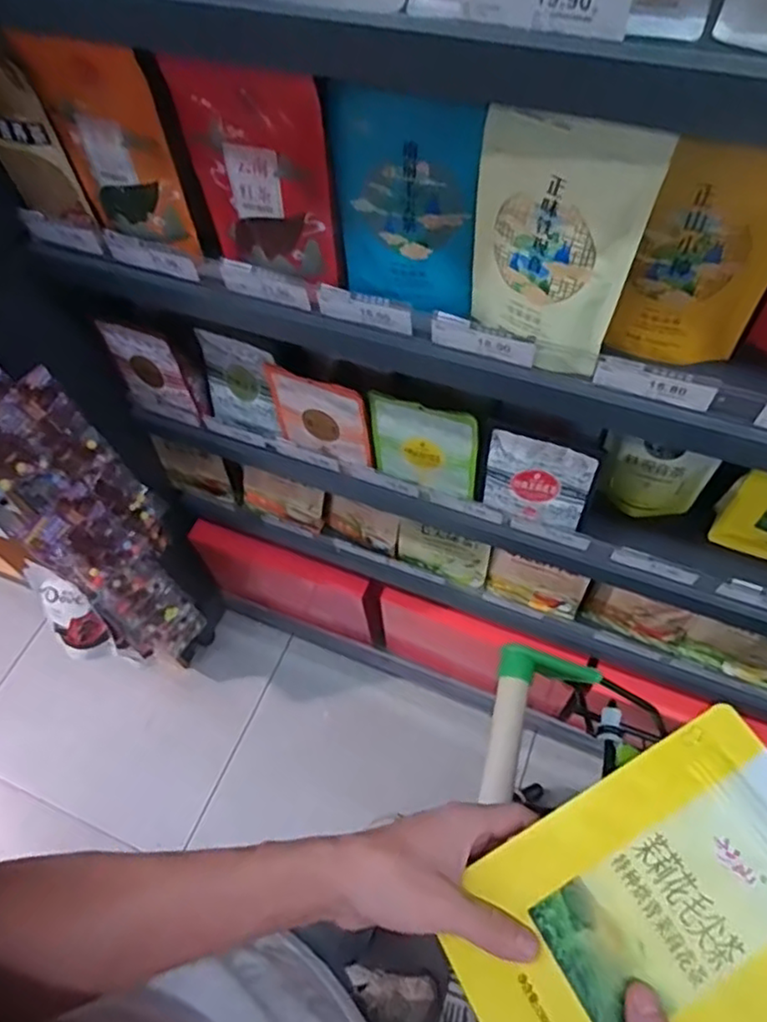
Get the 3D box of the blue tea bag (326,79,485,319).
[{"bbox_3d":[0.015,-0.266,0.587,0.125,0.187,0.031,14,52,13],"label":"blue tea bag"}]

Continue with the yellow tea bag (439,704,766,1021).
[{"bbox_3d":[0.160,0.231,0.379,0.235,0.019,0.145,-27,61,-12],"label":"yellow tea bag"}]

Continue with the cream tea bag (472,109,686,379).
[{"bbox_3d":[0.137,-0.215,0.544,0.135,0.193,0.050,26,64,18],"label":"cream tea bag"}]

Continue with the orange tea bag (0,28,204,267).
[{"bbox_3d":[-0.272,-0.356,0.644,0.143,0.192,0.029,26,64,18],"label":"orange tea bag"}]

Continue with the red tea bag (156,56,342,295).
[{"bbox_3d":[-0.109,-0.304,0.599,0.128,0.178,0.041,21,63,16],"label":"red tea bag"}]

